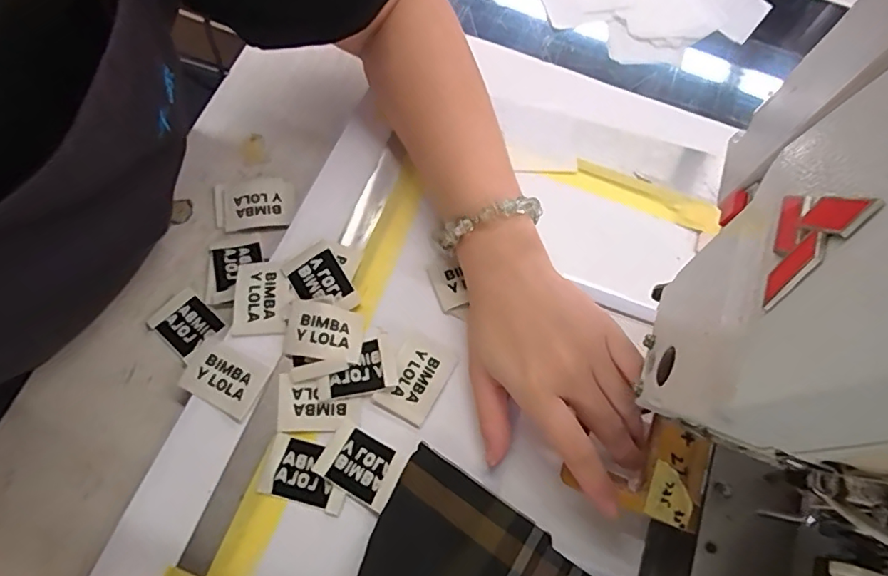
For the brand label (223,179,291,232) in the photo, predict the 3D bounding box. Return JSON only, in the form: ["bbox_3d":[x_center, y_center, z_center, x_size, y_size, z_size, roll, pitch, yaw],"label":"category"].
[{"bbox_3d":[-0.135,-0.060,0.382,0.046,0.004,0.038,-7,70,-3],"label":"brand label"}]

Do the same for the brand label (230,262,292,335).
[{"bbox_3d":[-0.115,0.006,0.338,0.035,0.004,0.047,-2,70,-1],"label":"brand label"}]

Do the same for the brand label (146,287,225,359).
[{"bbox_3d":[-0.171,0.023,0.353,0.037,0.005,0.033,42,75,13],"label":"brand label"}]

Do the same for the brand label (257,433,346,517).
[{"bbox_3d":[-0.079,0.107,0.307,0.048,0.004,0.034,17,72,2],"label":"brand label"}]

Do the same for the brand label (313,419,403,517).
[{"bbox_3d":[-0.048,0.102,0.308,0.044,0.005,0.034,33,68,7],"label":"brand label"}]

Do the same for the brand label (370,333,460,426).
[{"bbox_3d":[-0.017,0.056,0.328,0.034,0.004,0.049,30,72,2],"label":"brand label"}]

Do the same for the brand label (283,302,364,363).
[{"bbox_3d":[-0.074,0.027,0.329,0.046,0.008,0.035,5,70,2],"label":"brand label"}]

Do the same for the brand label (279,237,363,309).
[{"bbox_3d":[-0.079,-0.004,0.341,0.033,0.006,0.048,-32,79,-9],"label":"brand label"}]

